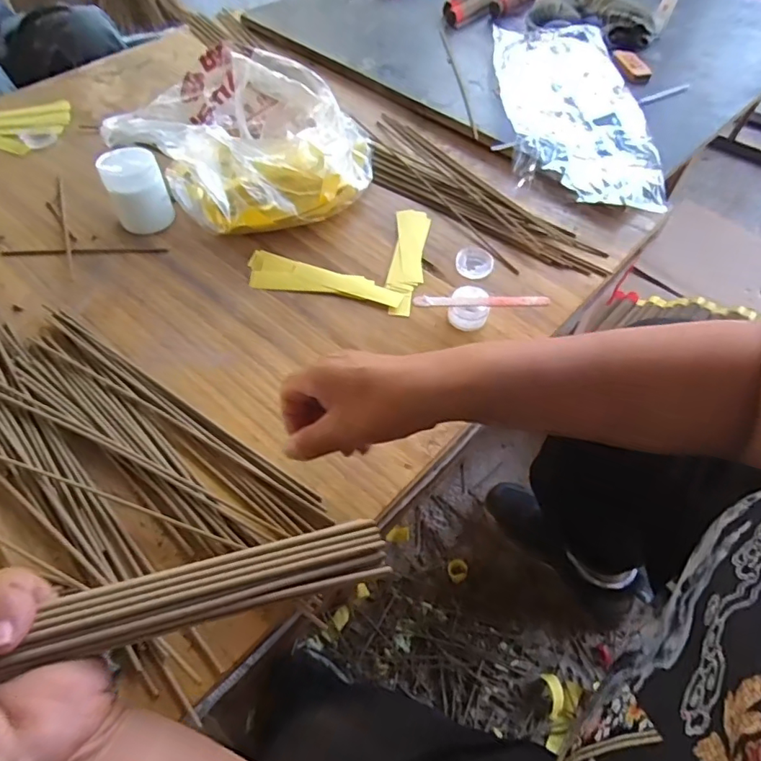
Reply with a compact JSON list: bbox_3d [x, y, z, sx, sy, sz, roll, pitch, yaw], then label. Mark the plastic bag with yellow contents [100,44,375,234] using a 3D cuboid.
[{"bbox_3d":[-0.147,-0.267,0.563,0.260,0.090,0.212,21,57,13],"label":"plastic bag with yellow contents"}]

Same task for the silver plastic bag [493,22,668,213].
[{"bbox_3d":[0.243,-0.362,0.653,0.169,0.033,0.385,1,55,0],"label":"silver plastic bag"}]

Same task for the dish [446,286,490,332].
[{"bbox_3d":[0.083,-0.066,0.474,0.035,0.027,0.033,1,55,-1],"label":"dish"}]

